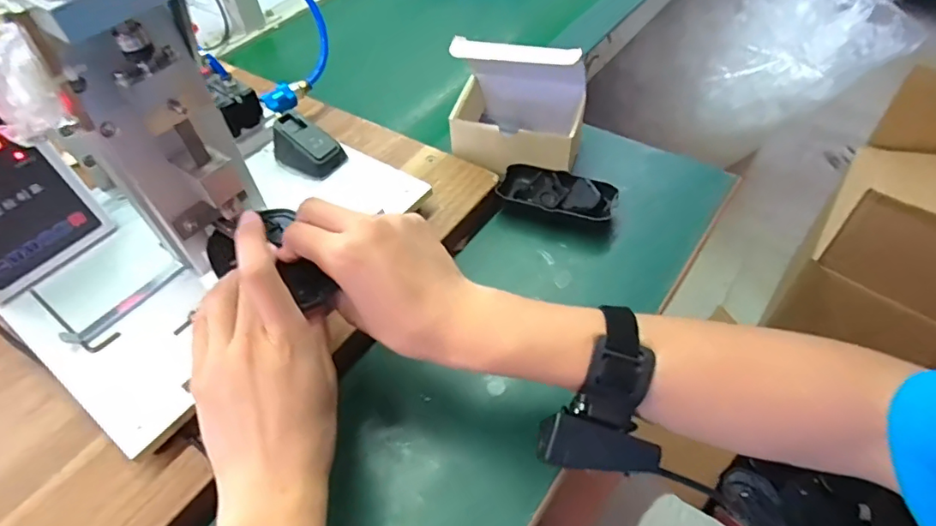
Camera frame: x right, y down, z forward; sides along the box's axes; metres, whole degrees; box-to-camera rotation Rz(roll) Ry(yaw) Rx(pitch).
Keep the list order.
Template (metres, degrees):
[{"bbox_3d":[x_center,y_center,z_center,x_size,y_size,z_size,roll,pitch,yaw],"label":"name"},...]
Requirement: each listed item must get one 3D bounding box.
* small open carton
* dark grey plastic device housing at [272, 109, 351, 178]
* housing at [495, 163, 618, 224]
[{"bbox_3d":[0.049,-0.158,0.525,0.122,0.125,0.102,9,52,11],"label":"small open carton"},{"bbox_3d":[-0.152,-0.111,0.506,0.064,0.038,0.038,26,57,23],"label":"dark grey plastic device housing"},{"bbox_3d":[0.084,-0.061,0.512,0.106,0.029,0.047,18,54,18],"label":"housing"}]

